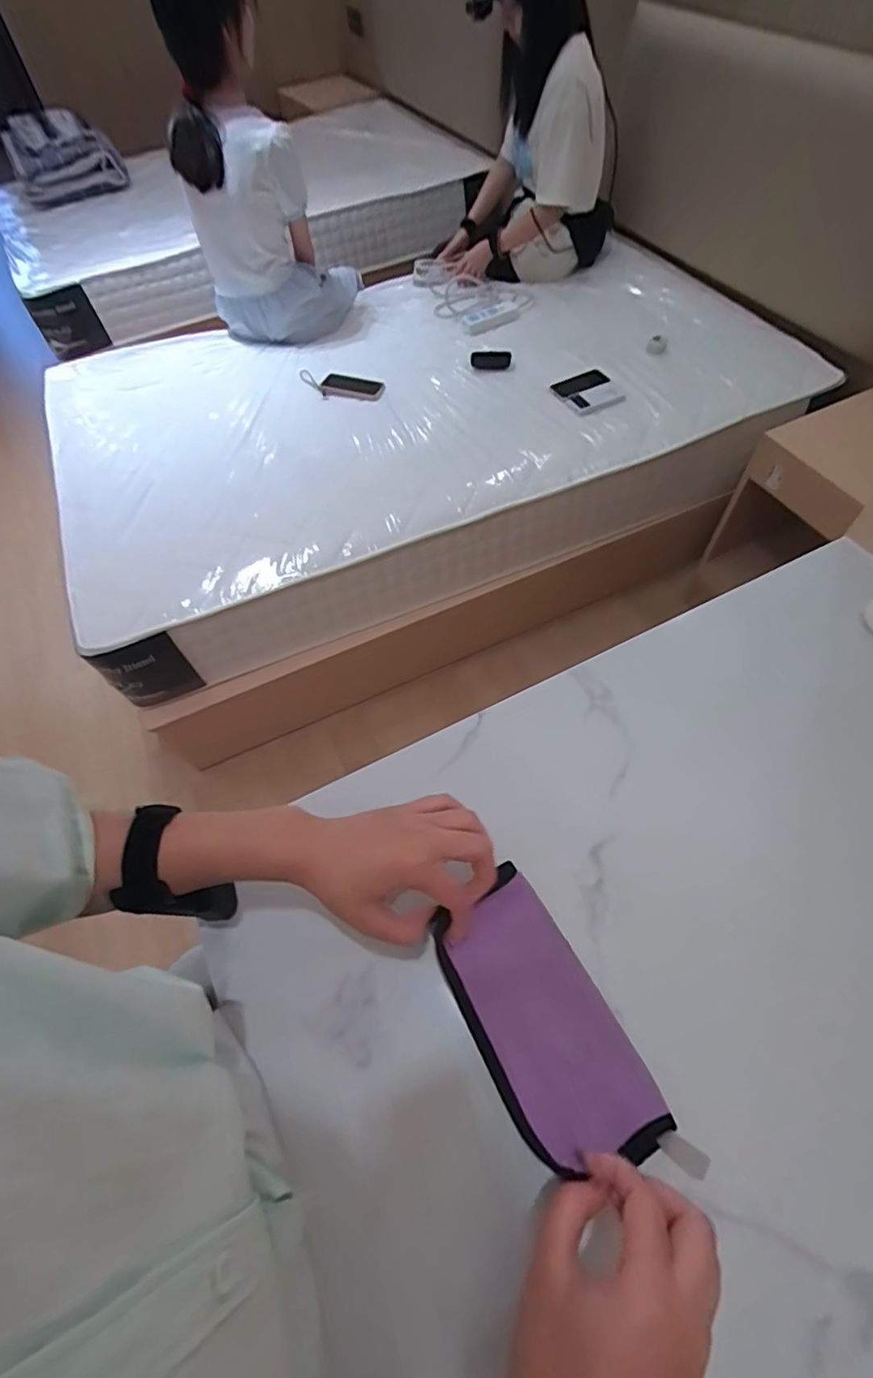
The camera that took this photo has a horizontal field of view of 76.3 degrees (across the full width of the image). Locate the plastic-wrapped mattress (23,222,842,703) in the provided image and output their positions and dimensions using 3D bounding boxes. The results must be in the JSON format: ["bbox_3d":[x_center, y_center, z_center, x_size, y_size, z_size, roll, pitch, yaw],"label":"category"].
[{"bbox_3d":[-0.059,-0.778,1.608,1.889,0.266,1.124,-22,60,-9],"label":"plastic-wrapped mattress"}]

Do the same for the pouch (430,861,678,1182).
[{"bbox_3d":[0.073,0.234,0.395,0.093,0.028,0.185,-28,61,-12],"label":"pouch"}]

